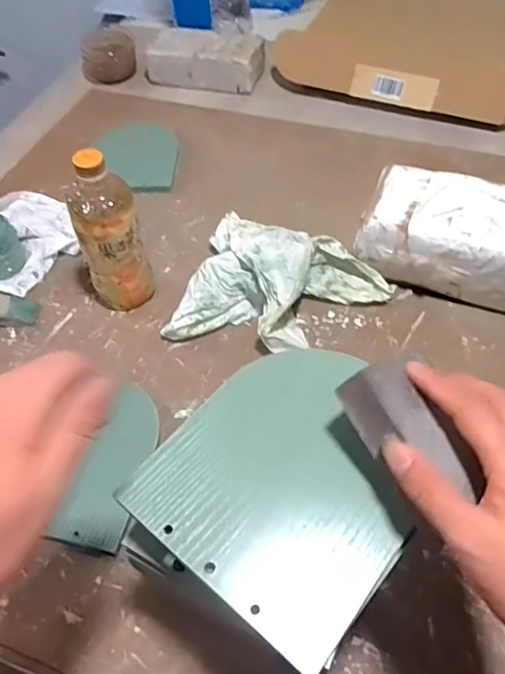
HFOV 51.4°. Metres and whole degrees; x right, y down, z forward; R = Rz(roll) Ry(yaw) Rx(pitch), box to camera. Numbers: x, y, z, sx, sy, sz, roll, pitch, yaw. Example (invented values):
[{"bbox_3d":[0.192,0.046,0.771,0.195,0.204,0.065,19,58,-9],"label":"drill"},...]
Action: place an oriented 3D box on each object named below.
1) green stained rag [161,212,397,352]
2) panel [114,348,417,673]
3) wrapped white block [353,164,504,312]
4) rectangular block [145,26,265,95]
[{"bbox_3d":[0.038,-0.067,0.619,0.239,0.075,0.189,12,55,12],"label":"green stained rag"},{"bbox_3d":[0.026,0.079,0.316,0.142,0.005,0.161,34,61,23],"label":"panel"},{"bbox_3d":[0.253,-0.109,0.627,0.230,0.105,0.115,16,56,15],"label":"wrapped white block"},{"bbox_3d":[-0.088,-0.512,0.956,0.213,0.060,0.093,12,55,12],"label":"rectangular block"}]

